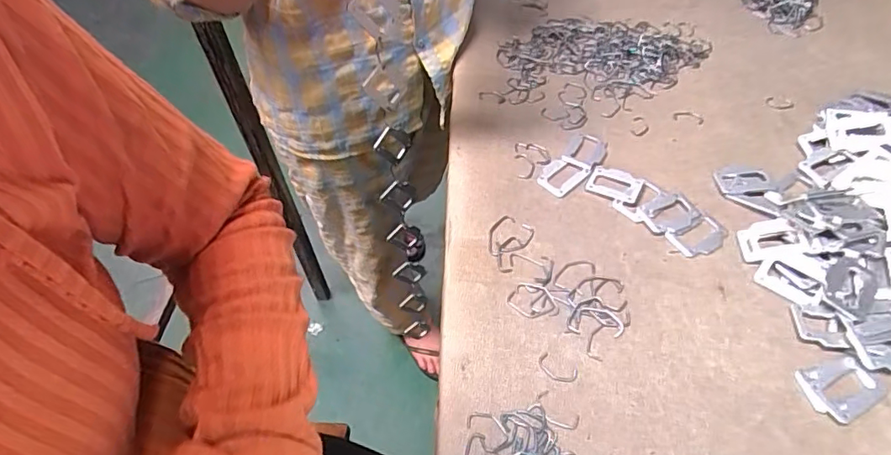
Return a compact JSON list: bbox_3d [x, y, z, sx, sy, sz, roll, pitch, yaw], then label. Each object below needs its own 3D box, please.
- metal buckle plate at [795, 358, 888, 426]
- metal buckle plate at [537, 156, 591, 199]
[{"bbox_3d":[0.295,0.119,0.393,0.051,0.006,0.042,-17,54,-11],"label":"metal buckle plate"},{"bbox_3d":[0.119,-0.053,0.528,0.050,0.006,0.035,-37,60,-24],"label":"metal buckle plate"}]

